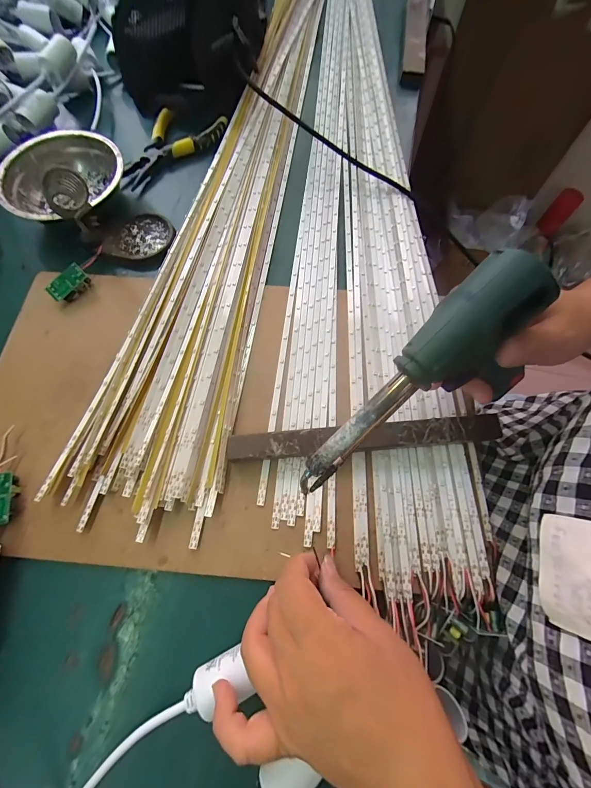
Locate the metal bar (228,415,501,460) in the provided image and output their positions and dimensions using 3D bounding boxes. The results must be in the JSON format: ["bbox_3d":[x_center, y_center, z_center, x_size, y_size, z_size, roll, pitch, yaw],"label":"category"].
[{"bbox_3d":[0.055,0.035,0.261,0.213,0.005,0.021,-5,70,-1],"label":"metal bar"}]

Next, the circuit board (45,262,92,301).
[{"bbox_3d":[-0.227,-0.110,0.327,0.021,0.016,0.038,37,73,12],"label":"circuit board"}]

